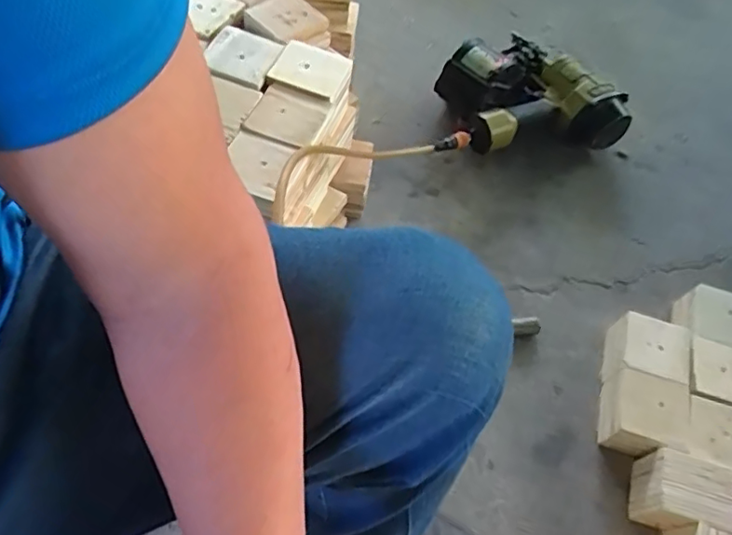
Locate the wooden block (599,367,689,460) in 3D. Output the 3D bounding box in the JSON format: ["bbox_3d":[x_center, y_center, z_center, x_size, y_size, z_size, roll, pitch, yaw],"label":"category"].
[{"bbox_3d":[0.385,0.208,0.812,0.104,0.073,0.102,17,59,6],"label":"wooden block"}]

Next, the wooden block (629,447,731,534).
[{"bbox_3d":[0.408,0.293,0.747,0.102,0.090,0.086,22,59,9],"label":"wooden block"}]

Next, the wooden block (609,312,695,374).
[{"bbox_3d":[0.406,0.129,0.855,0.107,0.081,0.101,15,58,5],"label":"wooden block"}]

